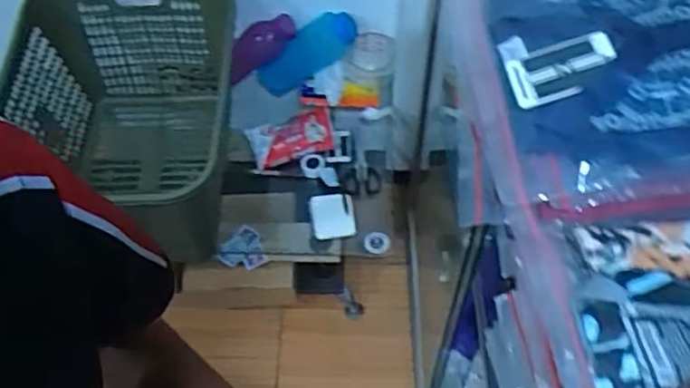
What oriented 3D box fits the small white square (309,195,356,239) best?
[{"bbox_3d":[-0.026,0.046,1.410,0.097,0.026,0.090,-2,77,-24],"label":"small white square"}]

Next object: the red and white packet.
[{"bbox_3d":[-0.112,-0.119,1.508,0.194,0.058,0.086,-17,56,-9],"label":"red and white packet"}]

